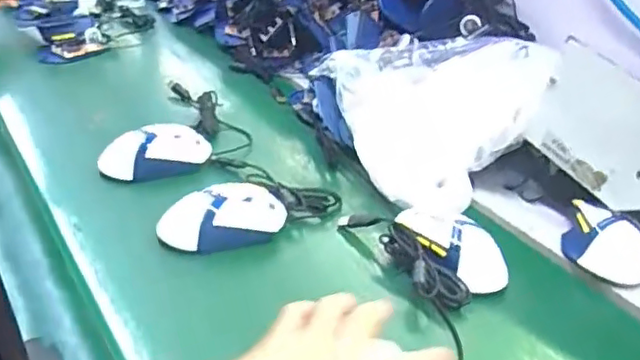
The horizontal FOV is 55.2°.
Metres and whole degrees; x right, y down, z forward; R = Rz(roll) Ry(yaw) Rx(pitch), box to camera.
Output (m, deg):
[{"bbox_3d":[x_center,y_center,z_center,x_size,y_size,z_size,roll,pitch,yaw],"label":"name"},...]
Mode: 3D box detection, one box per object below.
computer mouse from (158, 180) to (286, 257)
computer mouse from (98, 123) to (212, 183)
[{"bbox_3d":[-0.096,0.032,0.602,0.126,0.040,0.059,-7,34,-21],"label":"computer mouse"},{"bbox_3d":[-0.186,-0.030,0.700,0.126,0.040,0.057,-14,40,-23],"label":"computer mouse"}]

